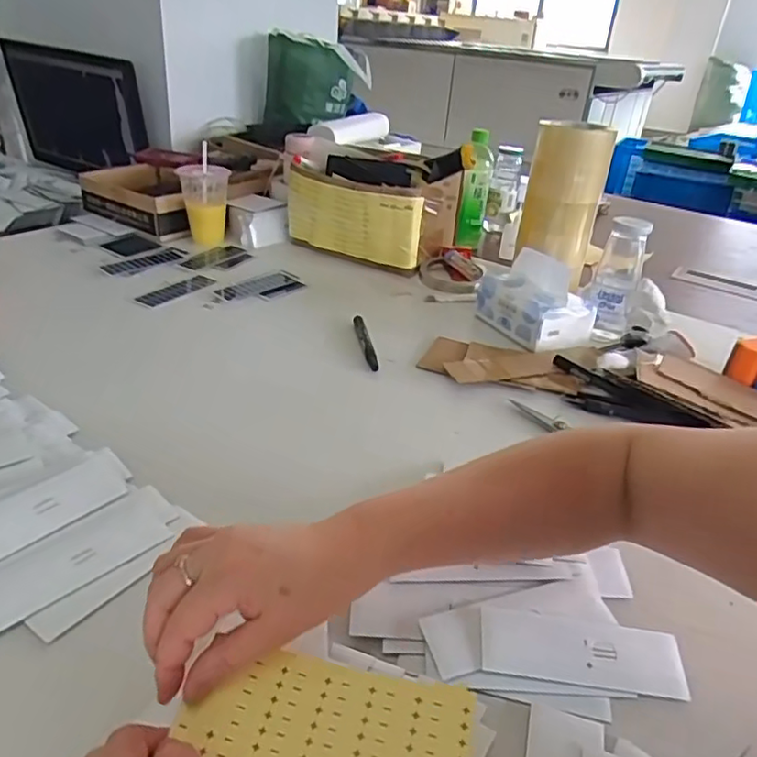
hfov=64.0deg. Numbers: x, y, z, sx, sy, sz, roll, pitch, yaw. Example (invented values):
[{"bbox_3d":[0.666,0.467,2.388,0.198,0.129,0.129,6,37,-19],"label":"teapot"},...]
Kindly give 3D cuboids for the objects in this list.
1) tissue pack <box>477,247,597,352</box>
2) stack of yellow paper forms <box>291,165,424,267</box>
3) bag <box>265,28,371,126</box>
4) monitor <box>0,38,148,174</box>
[{"bbox_3d":[0.216,-0.112,0.833,0.096,0.098,0.148,-16,37,-31],"label":"tissue pack"},{"bbox_3d":[-0.053,-0.258,1.008,0.253,0.133,0.039,18,33,21],"label":"stack of yellow paper forms"},{"bbox_3d":[-0.151,-0.737,1.510,0.255,0.192,0.119,-2,31,-11],"label":"bag"},{"bbox_3d":[-0.728,-0.635,1.444,0.459,0.281,0.047,19,43,24],"label":"monitor"}]

